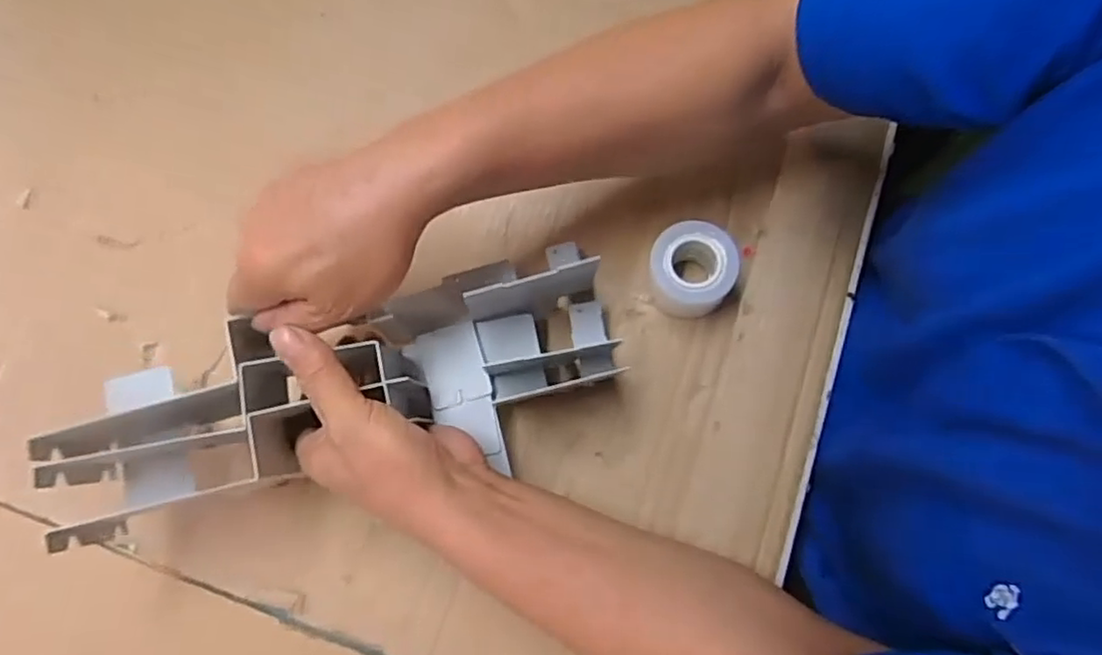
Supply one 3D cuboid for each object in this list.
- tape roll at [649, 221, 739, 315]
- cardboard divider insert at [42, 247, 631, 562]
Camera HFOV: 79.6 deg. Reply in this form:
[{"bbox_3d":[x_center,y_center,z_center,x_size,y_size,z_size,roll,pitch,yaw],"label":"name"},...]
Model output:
[{"bbox_3d":[0.094,-0.038,0.445,0.055,0.039,0.054,-1,77,3],"label":"tape roll"},{"bbox_3d":[-0.121,0.039,0.416,0.339,0.080,0.114,-16,79,-6],"label":"cardboard divider insert"}]

